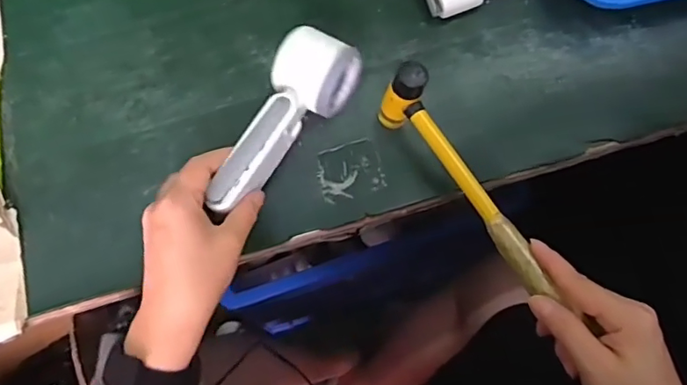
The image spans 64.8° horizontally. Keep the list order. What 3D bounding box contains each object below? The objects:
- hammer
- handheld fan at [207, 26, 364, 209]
[{"bbox_3d":[0.090,-0.005,0.403,0.028,0.059,0.188,-32,81,-9],"label":"hammer"},{"bbox_3d":[-0.050,-0.053,0.422,0.058,0.047,0.163,30,71,11],"label":"handheld fan"}]

